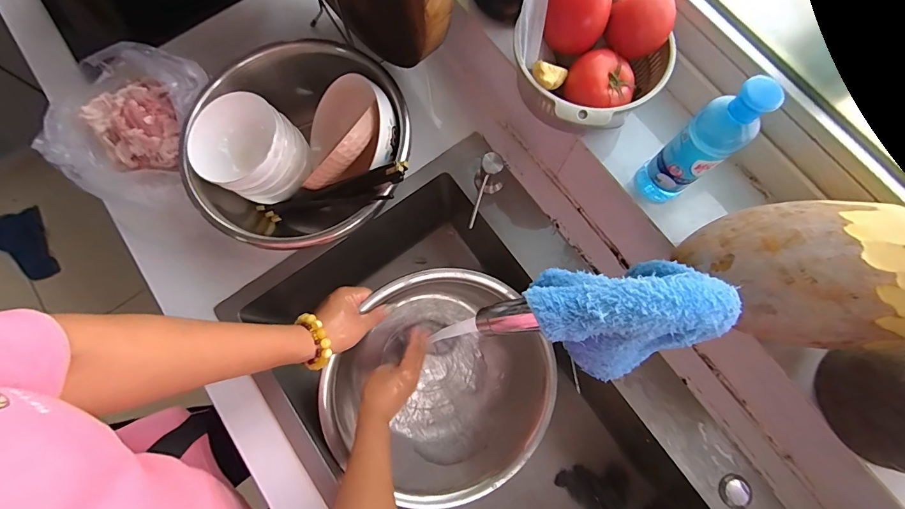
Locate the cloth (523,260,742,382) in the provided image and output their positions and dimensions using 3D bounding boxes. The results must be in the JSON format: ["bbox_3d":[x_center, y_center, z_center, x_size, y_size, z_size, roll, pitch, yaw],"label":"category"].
[{"bbox_3d":[0.110,0.049,0.286,0.126,0.123,0.067,12,77,4],"label":"cloth"}]

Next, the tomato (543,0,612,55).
[{"bbox_3d":[0.128,-0.250,0.416,0.061,0.055,0.058,9,77,3],"label":"tomato"}]

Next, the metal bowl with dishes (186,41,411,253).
[{"bbox_3d":[-0.185,-0.132,0.527,0.255,0.131,0.265,0,77,1],"label":"metal bowl with dishes"}]

